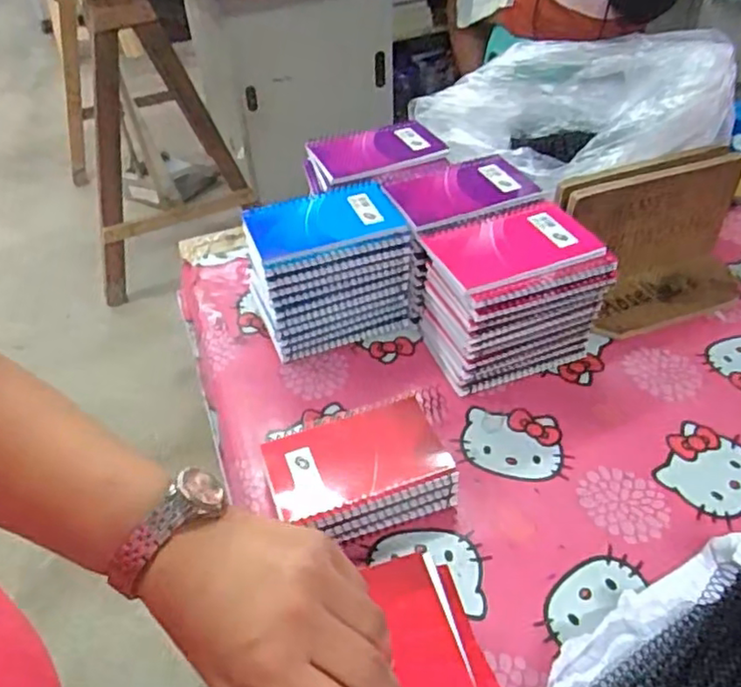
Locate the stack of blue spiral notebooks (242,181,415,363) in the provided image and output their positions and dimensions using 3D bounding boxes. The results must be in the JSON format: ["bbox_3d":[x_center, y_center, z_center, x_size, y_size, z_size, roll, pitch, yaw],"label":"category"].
[{"bbox_3d":[-0.042,-0.073,0.616,0.146,0.118,0.096,-17,46,-14],"label":"stack of blue spiral notebooks"}]

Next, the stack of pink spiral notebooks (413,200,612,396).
[{"bbox_3d":[0.125,-0.042,0.586,0.144,0.119,0.100,-16,46,-12],"label":"stack of pink spiral notebooks"}]

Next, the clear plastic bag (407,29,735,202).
[{"bbox_3d":[0.185,-0.231,0.644,0.301,0.113,0.152,11,46,14],"label":"clear plastic bag"}]

